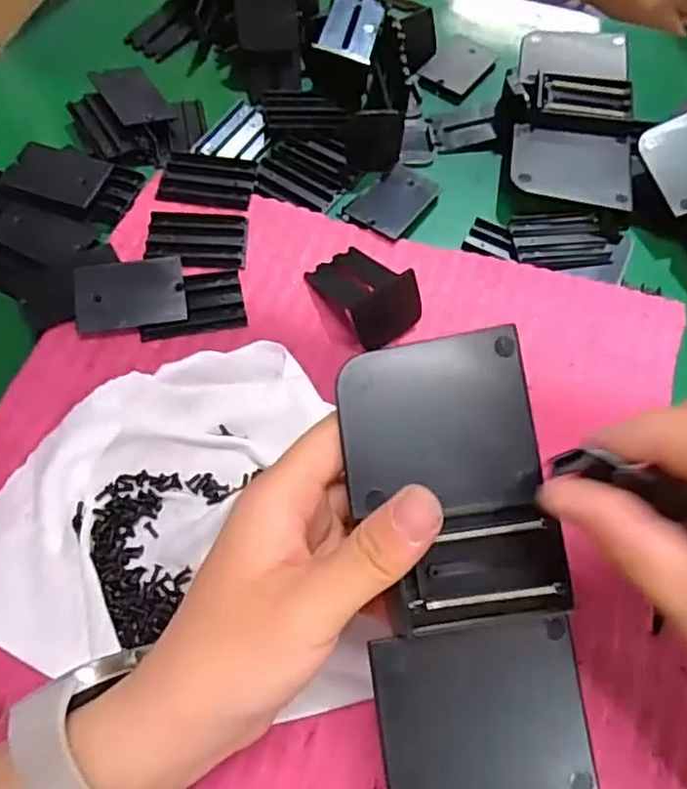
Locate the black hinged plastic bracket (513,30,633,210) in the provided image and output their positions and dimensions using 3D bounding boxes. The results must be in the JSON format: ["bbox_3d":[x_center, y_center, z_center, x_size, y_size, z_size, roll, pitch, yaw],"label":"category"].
[{"bbox_3d":[0.144,-0.179,0.422,0.070,0.026,0.155,10,63,1],"label":"black hinged plastic bracket"}]

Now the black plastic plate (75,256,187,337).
[{"bbox_3d":[-0.109,-0.051,0.340,0.054,0.004,0.035,-10,84,-10],"label":"black plastic plate"}]

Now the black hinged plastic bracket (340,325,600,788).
[{"bbox_3d":[0.041,0.059,0.226,0.068,0.013,0.158,-6,81,-7],"label":"black hinged plastic bracket"}]

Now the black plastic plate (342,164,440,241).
[{"bbox_3d":[0.031,-0.115,0.393,0.036,0.006,0.055,35,66,13],"label":"black plastic plate"}]

